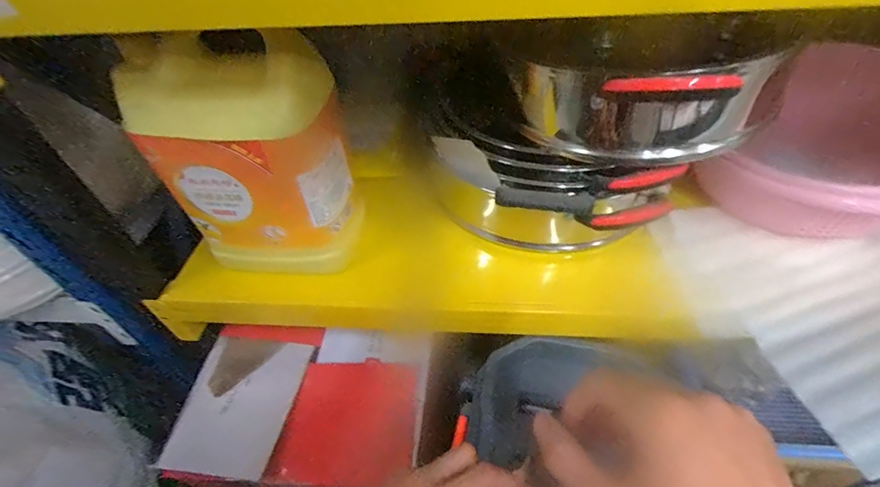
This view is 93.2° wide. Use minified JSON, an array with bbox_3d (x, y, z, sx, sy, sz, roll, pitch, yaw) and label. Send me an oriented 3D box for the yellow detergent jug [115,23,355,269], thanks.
[{"bbox_3d":[-0.189,-0.083,0.453,0.167,0.268,0.123,5,47,11],"label":"yellow detergent jug"}]

